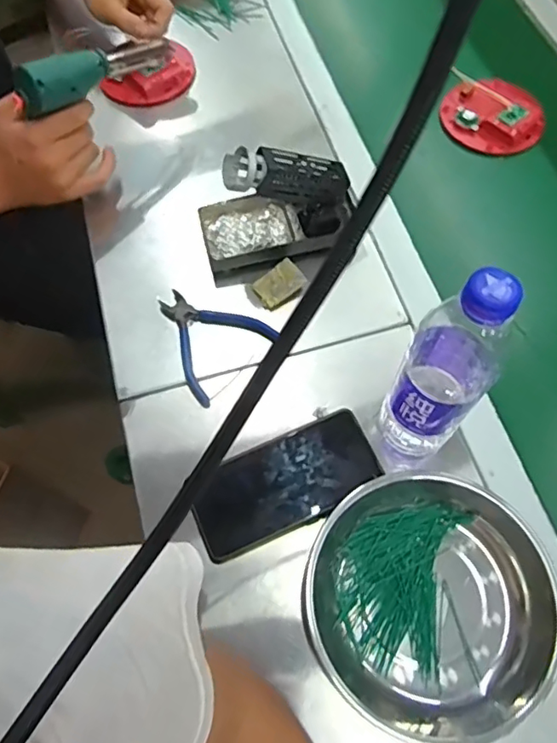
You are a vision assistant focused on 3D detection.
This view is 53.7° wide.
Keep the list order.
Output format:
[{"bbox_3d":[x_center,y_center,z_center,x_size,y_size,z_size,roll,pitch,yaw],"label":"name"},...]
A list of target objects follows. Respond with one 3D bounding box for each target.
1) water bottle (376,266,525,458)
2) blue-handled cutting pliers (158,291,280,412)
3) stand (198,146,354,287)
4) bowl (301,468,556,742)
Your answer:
[{"bbox_3d":[0.123,-0.002,0.402,0.061,0.216,0.071,31,70,15],"label":"water bottle"},{"bbox_3d":[-0.076,-0.037,0.551,0.114,0.012,0.104,39,72,17],"label":"blue-handled cutting pliers"},{"bbox_3d":[0.000,-0.173,0.554,0.161,0.111,0.085,-13,65,-5],"label":"stand"},{"bbox_3d":[0.118,0.178,0.432,0.180,0.045,0.185,-1,65,1],"label":"bowl"}]

